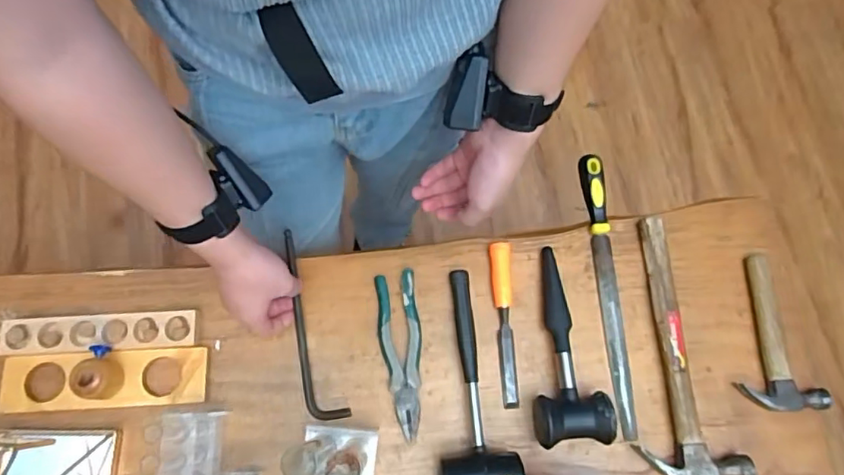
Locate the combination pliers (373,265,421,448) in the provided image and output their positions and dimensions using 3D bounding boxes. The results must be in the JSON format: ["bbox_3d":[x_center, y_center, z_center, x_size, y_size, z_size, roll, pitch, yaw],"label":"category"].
[{"bbox_3d":[-0.024,0.137,0.673,0.049,0.018,0.190,-6,75,-5],"label":"combination pliers"}]

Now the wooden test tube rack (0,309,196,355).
[{"bbox_3d":[-0.382,0.112,0.669,0.217,0.024,0.041,-2,75,-4],"label":"wooden test tube rack"}]

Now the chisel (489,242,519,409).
[{"bbox_3d":[0.101,0.105,0.692,0.023,0.019,0.198,-2,75,-3],"label":"chisel"}]

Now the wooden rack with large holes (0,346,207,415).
[{"bbox_3d":[-0.373,0.166,0.657,0.232,0.028,0.063,-3,75,-4],"label":"wooden rack with large holes"}]

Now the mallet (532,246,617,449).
[{"bbox_3d":[0.164,0.123,0.673,0.084,0.056,0.233,-7,75,-5],"label":"mallet"}]

